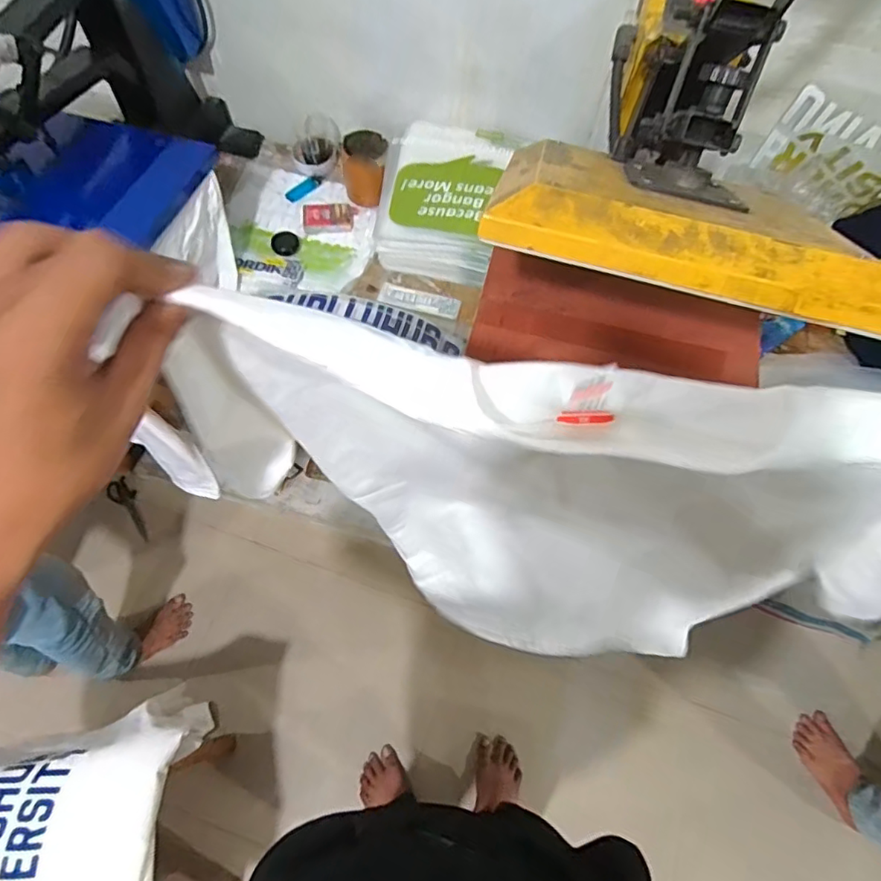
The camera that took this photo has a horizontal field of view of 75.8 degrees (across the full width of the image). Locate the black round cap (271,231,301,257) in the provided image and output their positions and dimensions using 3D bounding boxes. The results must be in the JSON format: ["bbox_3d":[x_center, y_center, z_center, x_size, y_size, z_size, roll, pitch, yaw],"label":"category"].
[{"bbox_3d":[-0.277,-0.353,1.012,0.049,0.012,0.056,-16,66,-9],"label":"black round cap"}]

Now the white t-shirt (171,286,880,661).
[{"bbox_3d":[0.109,0.105,0.542,0.470,0.667,0.090,14,65,5],"label":"white t-shirt"}]

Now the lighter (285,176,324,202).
[{"bbox_3d":[-0.256,-0.481,1.076,0.083,0.012,0.025,-40,71,-18],"label":"lighter"}]

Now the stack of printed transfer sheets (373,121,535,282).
[{"bbox_3d":[0.007,-0.417,0.991,0.243,0.100,0.269,14,65,5],"label":"stack of printed transfer sheets"}]

